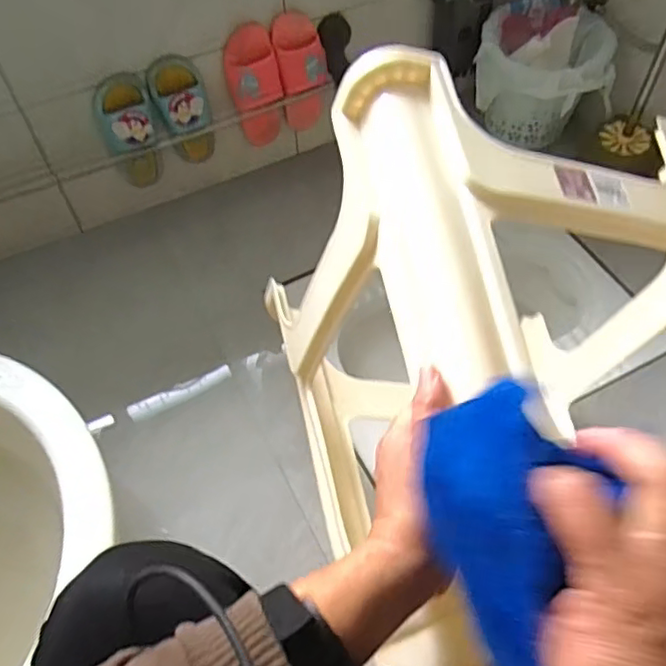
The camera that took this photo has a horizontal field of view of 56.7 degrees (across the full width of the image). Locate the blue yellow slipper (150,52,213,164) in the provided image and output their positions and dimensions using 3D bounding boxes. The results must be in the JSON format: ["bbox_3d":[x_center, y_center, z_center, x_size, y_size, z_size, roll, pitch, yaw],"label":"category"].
[{"bbox_3d":[-0.254,-0.367,1.069,0.089,0.196,0.060,-17,54,-12],"label":"blue yellow slipper"}]

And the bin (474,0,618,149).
[{"bbox_3d":[0.407,-0.487,1.202,0.258,0.208,0.241,14,54,11],"label":"bin"}]

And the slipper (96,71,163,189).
[{"bbox_3d":[-0.339,-0.324,1.049,0.089,0.207,0.066,-15,54,-10],"label":"slipper"}]

